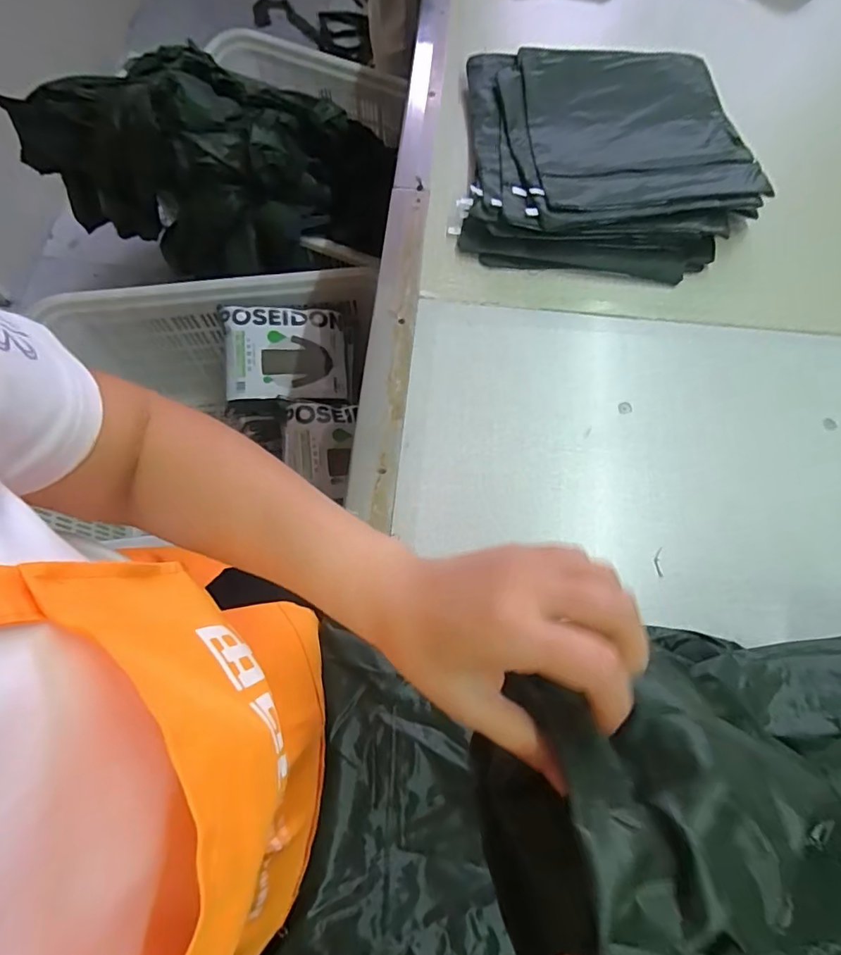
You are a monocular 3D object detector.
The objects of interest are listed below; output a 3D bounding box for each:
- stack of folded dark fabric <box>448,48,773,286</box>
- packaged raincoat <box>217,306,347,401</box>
[{"bbox_3d":[0.239,-0.429,0.655,0.363,0.041,0.385,7,71,1],"label":"stack of folded dark fabric"},{"bbox_3d":[-0.299,-0.272,1.115,0.262,0.046,0.208,-2,78,-13],"label":"packaged raincoat"}]

